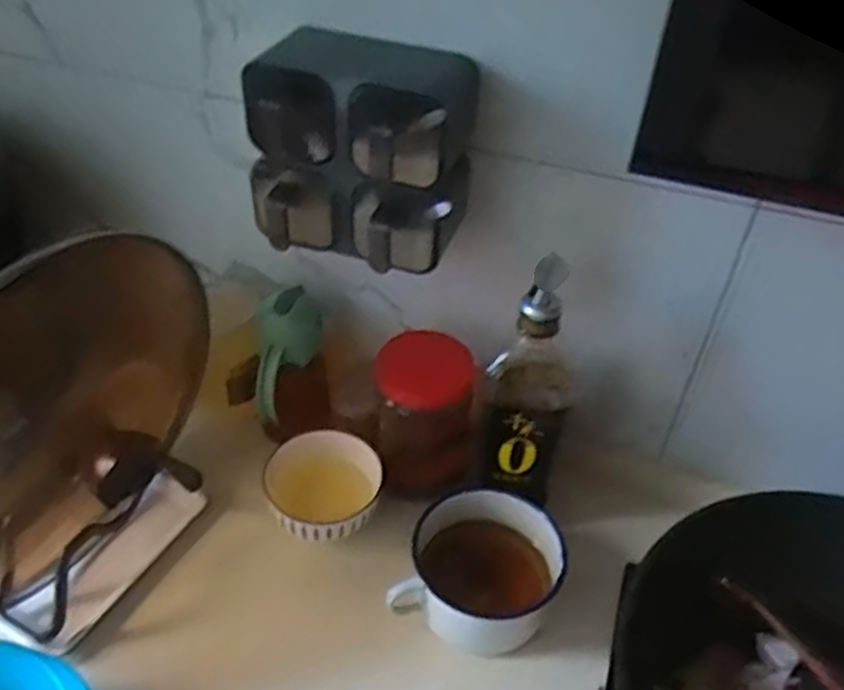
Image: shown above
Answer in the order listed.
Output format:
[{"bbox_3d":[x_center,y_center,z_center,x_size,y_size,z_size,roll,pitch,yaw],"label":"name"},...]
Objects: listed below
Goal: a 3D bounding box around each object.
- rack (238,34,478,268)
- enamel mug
[{"bbox_3d":[-0.050,-0.157,0.623,0.173,0.156,0.103,13,43,11],"label":"rack"},{"bbox_3d":[0.053,0.205,0.695,0.126,0.083,0.130,2,42,-2],"label":"enamel mug"}]

